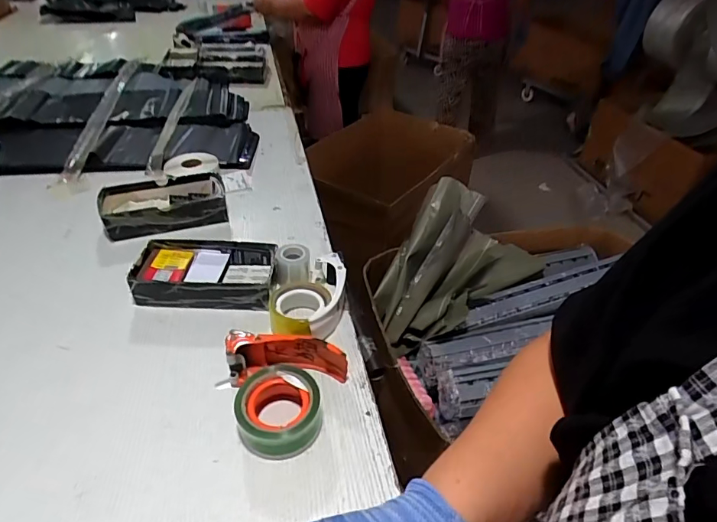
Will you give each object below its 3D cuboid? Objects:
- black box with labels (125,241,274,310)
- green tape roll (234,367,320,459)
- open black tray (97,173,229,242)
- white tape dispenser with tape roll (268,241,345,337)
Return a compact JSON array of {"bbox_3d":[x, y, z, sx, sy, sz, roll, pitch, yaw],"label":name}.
[{"bbox_3d":[-0.242,0.023,0.742,0.213,0.056,0.115,1,38,-2],"label":"black box with labels"},{"bbox_3d":[-0.094,0.179,0.546,0.096,0.059,0.091,2,38,-1],"label":"green tape roll"},{"bbox_3d":[-0.372,-0.106,0.884,0.229,0.046,0.131,-12,40,-18],"label":"open black tray"},{"bbox_3d":[-0.076,0.049,0.700,0.111,0.058,0.165,1,38,-3],"label":"white tape dispenser with tape roll"}]

